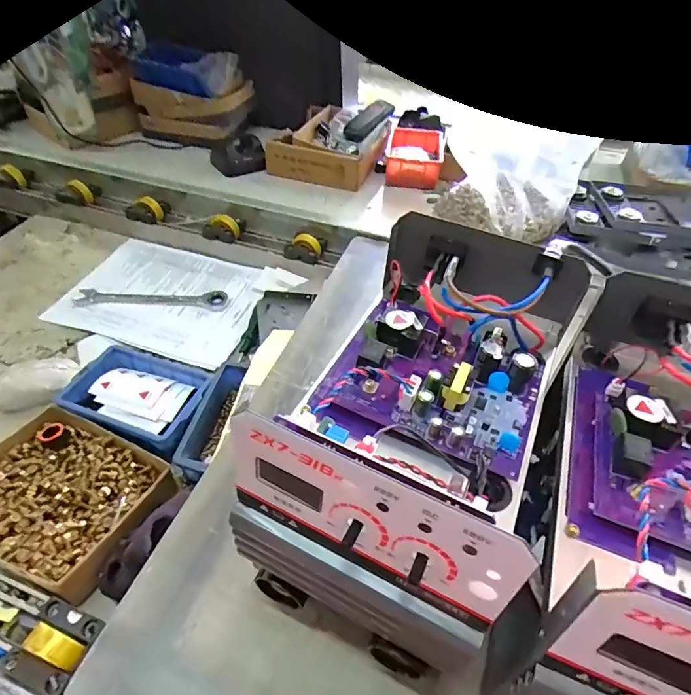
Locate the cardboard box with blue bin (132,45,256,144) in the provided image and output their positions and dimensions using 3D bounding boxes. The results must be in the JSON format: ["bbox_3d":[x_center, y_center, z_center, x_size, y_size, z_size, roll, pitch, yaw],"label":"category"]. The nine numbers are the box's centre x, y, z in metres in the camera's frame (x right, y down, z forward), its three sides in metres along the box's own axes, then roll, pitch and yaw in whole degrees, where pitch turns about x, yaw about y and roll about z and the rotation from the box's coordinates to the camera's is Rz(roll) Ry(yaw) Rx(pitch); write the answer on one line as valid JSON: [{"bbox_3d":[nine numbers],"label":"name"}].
[{"bbox_3d":[-0.294,-0.479,0.864,0.199,0.128,0.139,8,44,7],"label":"cardboard box with blue bin"}]

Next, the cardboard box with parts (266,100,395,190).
[{"bbox_3d":[-0.018,-0.386,0.848,0.180,0.071,0.221,16,47,13],"label":"cardboard box with parts"}]

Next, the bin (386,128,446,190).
[{"bbox_3d":[0.126,-0.348,0.825,0.101,0.051,0.158,8,46,6],"label":"bin"}]

